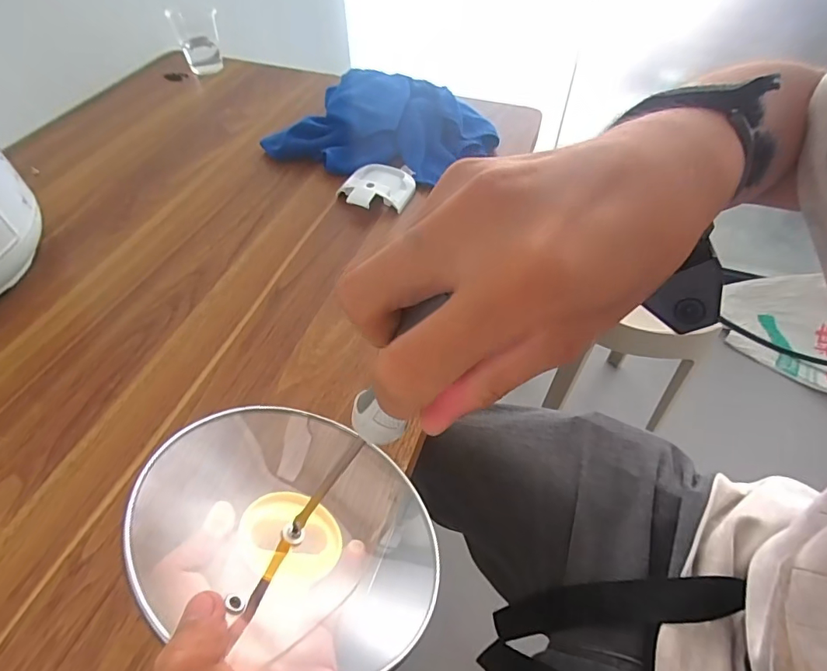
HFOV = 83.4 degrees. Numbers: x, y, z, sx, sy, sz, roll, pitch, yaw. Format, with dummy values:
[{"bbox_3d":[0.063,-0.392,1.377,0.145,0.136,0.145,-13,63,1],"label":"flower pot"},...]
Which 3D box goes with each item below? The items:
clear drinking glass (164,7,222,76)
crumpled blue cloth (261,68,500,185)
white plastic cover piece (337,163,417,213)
[{"bbox_3d":[-0.332,-0.452,0.711,0.064,0.065,0.057,-13,52,-9],"label":"clear drinking glass"},{"bbox_3d":[-0.034,-0.254,0.554,0.257,0.052,0.159,13,53,11],"label":"crumpled blue cloth"},{"bbox_3d":[-0.038,-0.162,0.501,0.077,0.021,0.081,2,52,3],"label":"white plastic cover piece"}]

